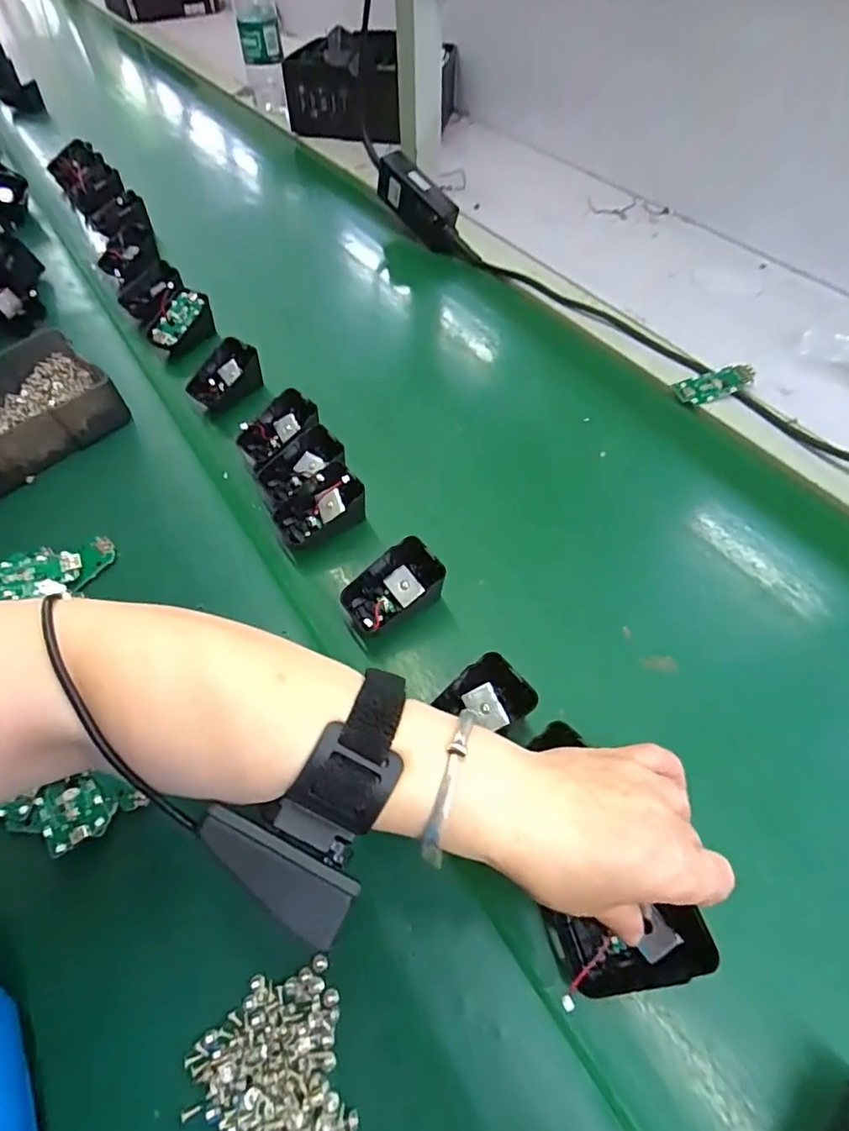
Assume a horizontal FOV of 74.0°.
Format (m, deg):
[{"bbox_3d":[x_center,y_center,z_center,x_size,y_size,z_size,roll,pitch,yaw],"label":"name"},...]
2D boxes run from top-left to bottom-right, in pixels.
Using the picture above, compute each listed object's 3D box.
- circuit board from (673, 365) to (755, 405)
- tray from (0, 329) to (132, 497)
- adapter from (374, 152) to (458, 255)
[{"bbox_3d":[0.270,-0.168,0.524,0.067,0.005,0.029,-18,69,6],"label":"circuit board"},{"bbox_3d":[-0.367,-0.134,0.498,0.128,0.041,0.160,38,64,23],"label":"tray"},{"bbox_3d":[-0.005,-0.443,0.690,0.129,0.057,0.033,46,66,1],"label":"adapter"}]

